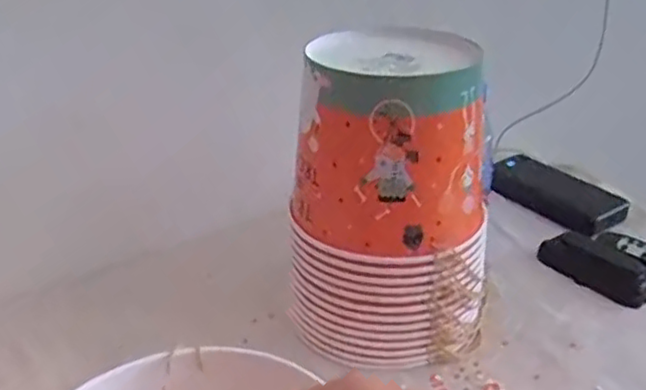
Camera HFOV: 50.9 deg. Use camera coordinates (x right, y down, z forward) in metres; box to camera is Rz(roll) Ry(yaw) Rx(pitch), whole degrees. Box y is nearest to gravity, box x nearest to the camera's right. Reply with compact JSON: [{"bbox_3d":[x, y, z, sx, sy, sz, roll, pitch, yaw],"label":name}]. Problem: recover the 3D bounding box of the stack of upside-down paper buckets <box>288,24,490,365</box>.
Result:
[{"bbox_3d":[0.059,0.004,0.542,0.151,0.234,0.133,4,27,7],"label":"stack of upside-down paper buckets"}]

